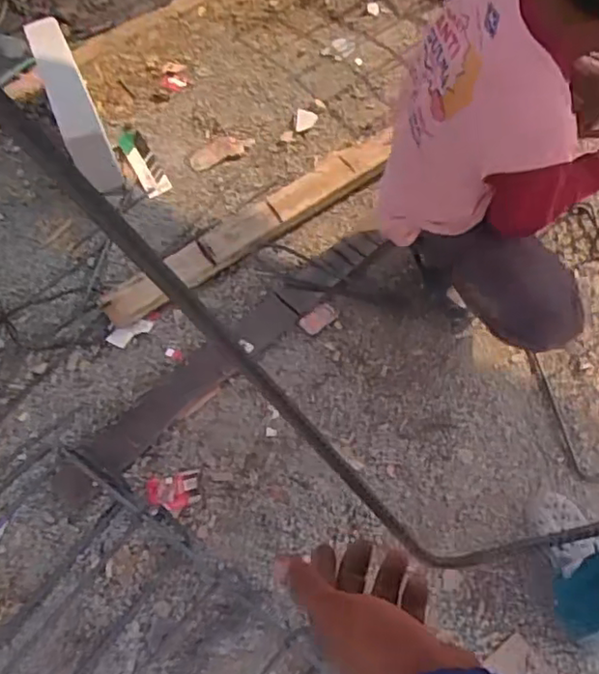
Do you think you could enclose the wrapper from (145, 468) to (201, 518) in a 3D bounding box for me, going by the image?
[{"bbox_3d":[-0.262,0.327,1.336,0.109,0.009,0.084,-12,60,-3],"label":"wrapper"}]

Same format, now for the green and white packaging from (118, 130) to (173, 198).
[{"bbox_3d":[-0.436,-0.492,1.788,0.068,0.019,0.240,-27,62,-11],"label":"green and white packaging"}]

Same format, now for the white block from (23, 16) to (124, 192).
[{"bbox_3d":[-0.610,-0.627,1.728,0.098,0.214,0.490,-23,56,-8],"label":"white block"}]

